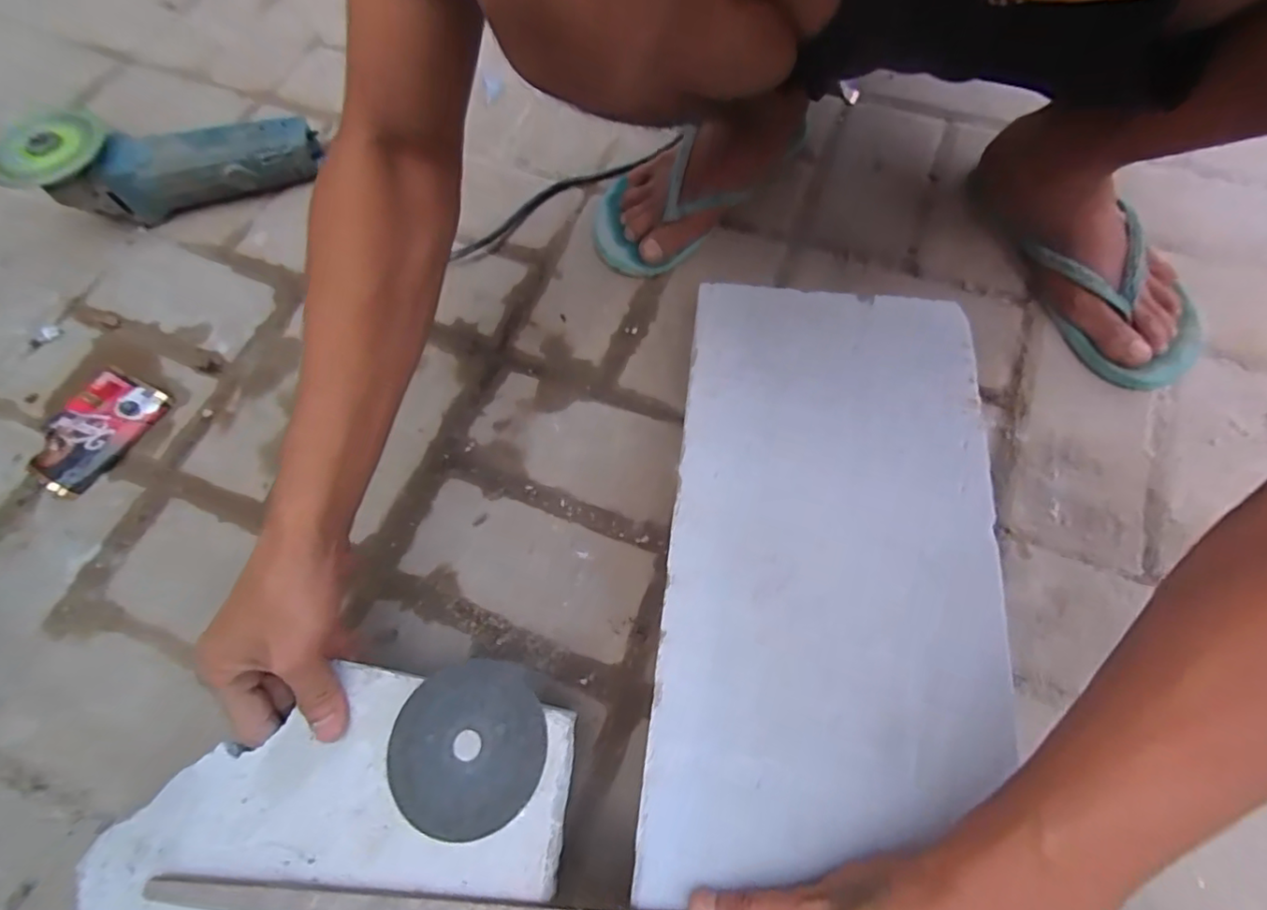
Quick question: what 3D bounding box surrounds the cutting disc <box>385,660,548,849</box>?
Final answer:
[{"bbox_3d":[-0.093,0.162,0.315,0.086,0.004,0.088,-1,68,3],"label":"cutting disc"}]

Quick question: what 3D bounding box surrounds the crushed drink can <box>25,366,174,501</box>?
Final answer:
[{"bbox_3d":[-0.478,-0.023,0.494,0.083,0.017,0.110,25,69,13],"label":"crushed drink can"}]

